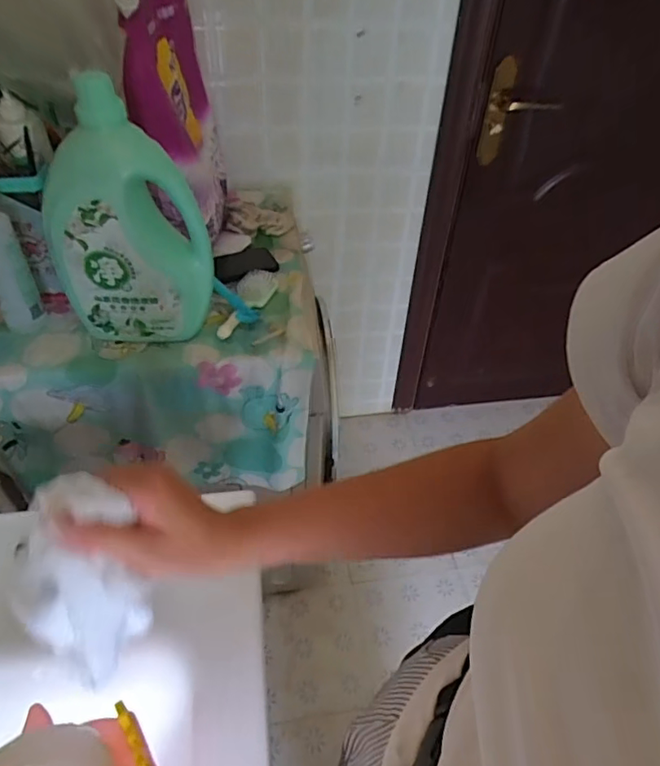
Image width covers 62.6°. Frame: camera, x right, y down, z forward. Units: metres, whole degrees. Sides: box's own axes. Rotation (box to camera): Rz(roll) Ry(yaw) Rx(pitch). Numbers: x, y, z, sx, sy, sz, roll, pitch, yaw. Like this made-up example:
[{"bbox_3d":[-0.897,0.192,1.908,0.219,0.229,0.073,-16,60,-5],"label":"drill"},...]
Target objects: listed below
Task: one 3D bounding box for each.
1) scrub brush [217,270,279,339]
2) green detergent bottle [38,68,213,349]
[{"bbox_3d":[-0.139,-0.137,0.939,0.062,0.029,0.183,10,44,7],"label":"scrub brush"},{"bbox_3d":[-0.290,-0.221,0.776,0.215,0.338,0.087,-2,44,-5],"label":"green detergent bottle"}]

